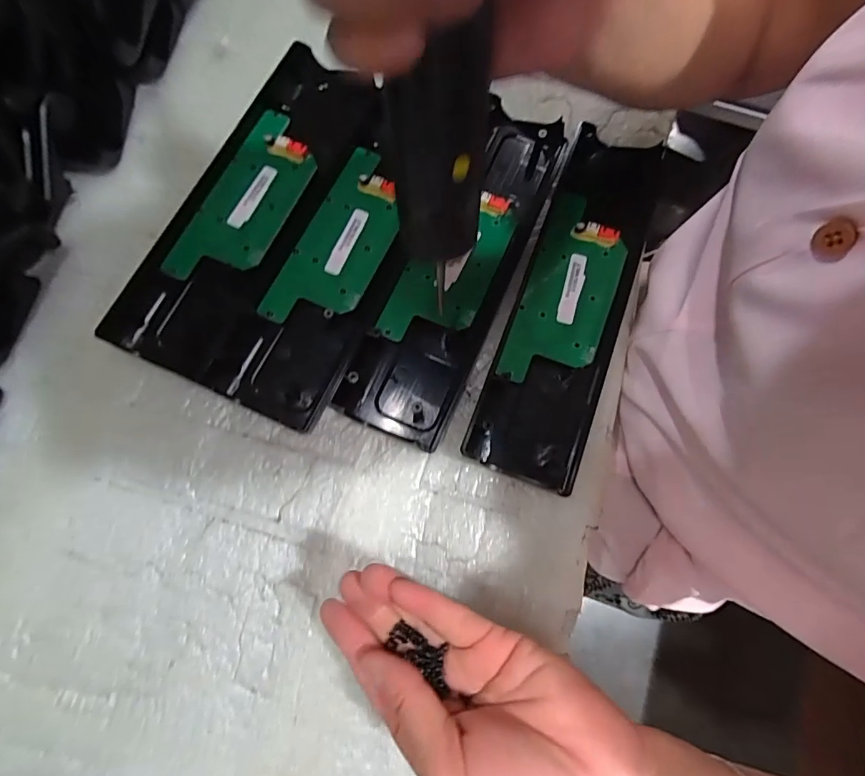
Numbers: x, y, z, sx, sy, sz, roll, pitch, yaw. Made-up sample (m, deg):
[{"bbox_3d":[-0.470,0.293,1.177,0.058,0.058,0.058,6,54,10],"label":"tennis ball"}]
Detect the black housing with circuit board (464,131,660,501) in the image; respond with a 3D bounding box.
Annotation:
[{"bbox_3d":[0.091,-0.060,0.289,0.071,0.017,0.241,20,77,4],"label":"black housing with circuit board"}]

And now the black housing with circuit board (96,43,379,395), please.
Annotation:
[{"bbox_3d":[-0.114,-0.126,0.296,0.082,0.018,0.246,23,77,5],"label":"black housing with circuit board"}]

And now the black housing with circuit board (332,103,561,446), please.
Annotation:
[{"bbox_3d":[0.018,-0.080,0.289,0.063,0.014,0.233,24,77,5],"label":"black housing with circuit board"}]

